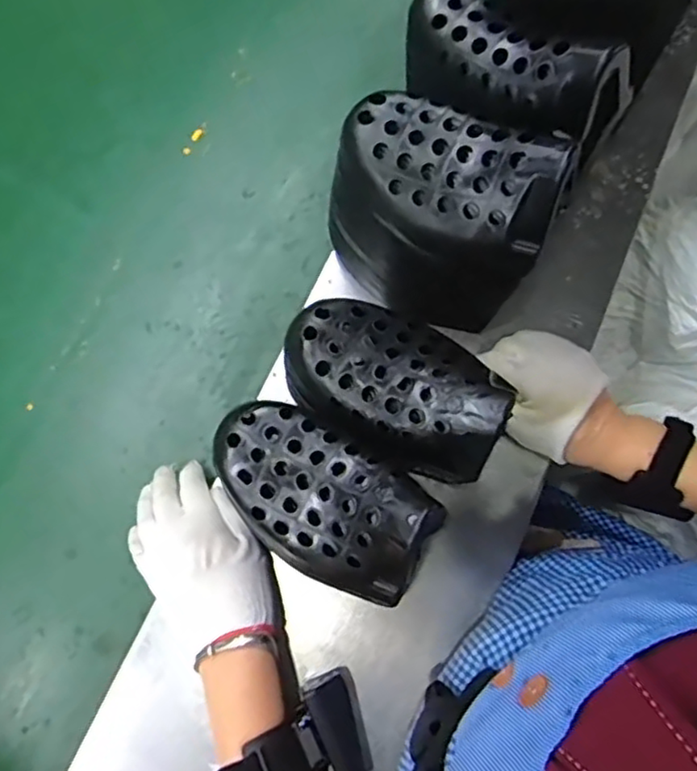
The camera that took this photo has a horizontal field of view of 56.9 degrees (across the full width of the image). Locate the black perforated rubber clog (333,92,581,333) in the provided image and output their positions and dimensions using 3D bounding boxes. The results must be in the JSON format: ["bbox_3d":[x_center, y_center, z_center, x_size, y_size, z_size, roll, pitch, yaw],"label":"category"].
[{"bbox_3d":[0.065,-0.122,0.470,0.155,0.161,0.092,31,77,7],"label":"black perforated rubber clog"}]

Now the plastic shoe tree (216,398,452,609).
[{"bbox_3d":[-0.020,0.066,0.381,0.141,0.050,0.078,33,79,9],"label":"plastic shoe tree"}]

